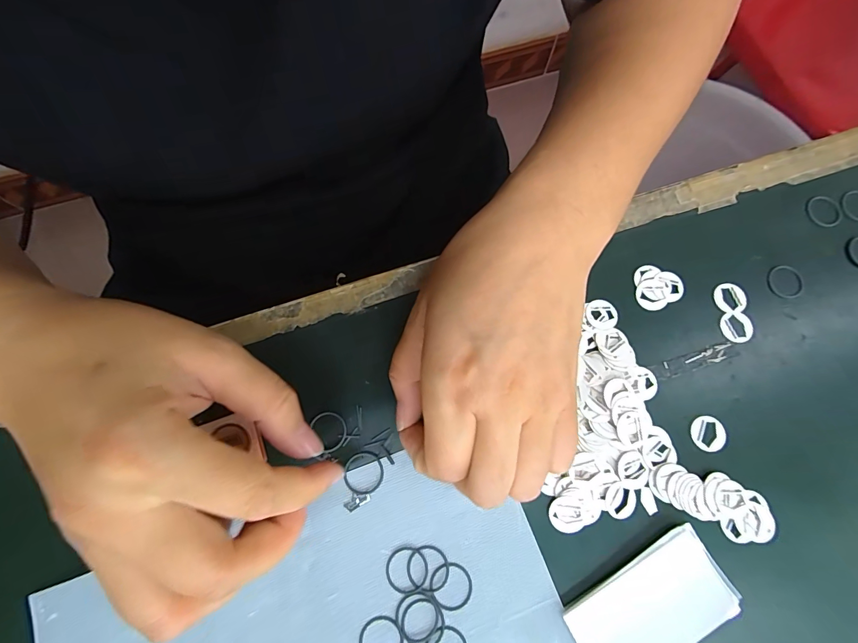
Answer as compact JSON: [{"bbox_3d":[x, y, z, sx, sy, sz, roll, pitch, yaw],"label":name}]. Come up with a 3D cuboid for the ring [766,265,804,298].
[{"bbox_3d":[0.210,-0.024,0.230,0.020,0.004,0.020,0,76,-1],"label":"ring"}]

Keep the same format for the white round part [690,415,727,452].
[{"bbox_3d":[0.150,0.060,0.211,0.017,0.004,0.018,-5,76,-2],"label":"white round part"}]

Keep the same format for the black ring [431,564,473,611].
[{"bbox_3d":[0.011,0.129,0.190,0.020,0.004,0.021,0,76,-1],"label":"black ring"}]

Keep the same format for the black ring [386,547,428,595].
[{"bbox_3d":[-0.011,0.122,0.192,0.020,0.004,0.021,0,76,-1],"label":"black ring"}]

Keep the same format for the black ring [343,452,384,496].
[{"bbox_3d":[-0.034,0.078,0.201,0.021,0.004,0.020,0,76,-1],"label":"black ring"}]

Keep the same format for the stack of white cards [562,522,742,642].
[{"bbox_3d":[0.107,0.137,0.188,0.078,0.005,0.043,-30,78,-8],"label":"stack of white cards"}]

